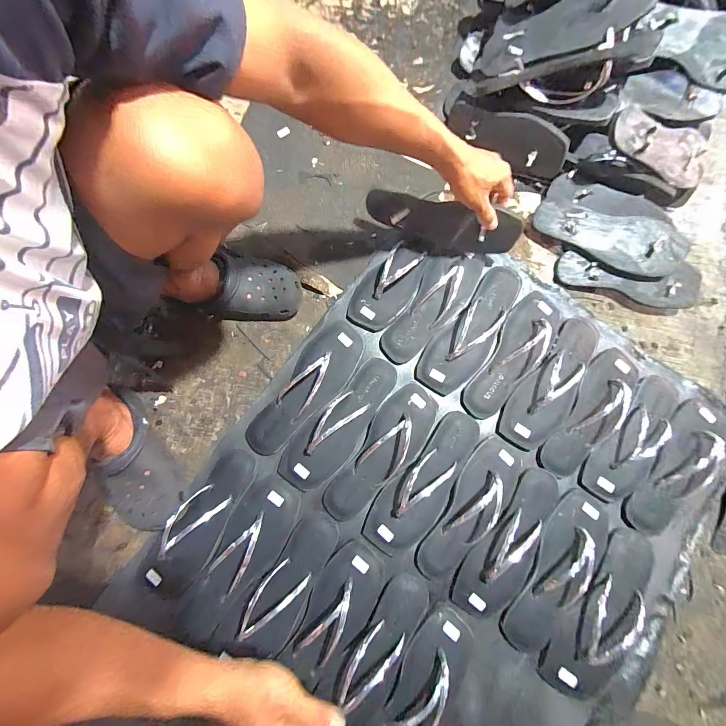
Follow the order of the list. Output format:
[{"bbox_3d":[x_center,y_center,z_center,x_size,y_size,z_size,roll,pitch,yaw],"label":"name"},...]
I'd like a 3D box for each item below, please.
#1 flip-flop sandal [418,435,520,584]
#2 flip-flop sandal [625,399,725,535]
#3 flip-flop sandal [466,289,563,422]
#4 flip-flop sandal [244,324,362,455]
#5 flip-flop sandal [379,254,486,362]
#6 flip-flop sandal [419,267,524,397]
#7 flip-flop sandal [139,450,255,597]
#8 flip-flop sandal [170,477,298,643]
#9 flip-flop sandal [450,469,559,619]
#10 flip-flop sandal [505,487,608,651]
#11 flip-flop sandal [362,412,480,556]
[{"bbox_3d":[0.172,0.227,0.529,0.082,0.038,0.236,32,82,6],"label":"flip-flop sandal"},{"bbox_3d":[0.508,0.165,0.551,0.102,0.049,0.249,39,83,7],"label":"flip-flop sandal"},{"bbox_3d":[0.257,-0.021,0.567,0.082,0.041,0.249,37,83,7],"label":"flip-flop sandal"},{"bbox_3d":[-0.097,0.043,0.578,0.094,0.055,0.261,36,83,7],"label":"flip-flop sandal"},{"bbox_3d":[0.122,-0.103,0.586,0.091,0.034,0.237,32,82,6],"label":"flip-flop sandal"},{"bbox_3d":[0.193,-0.059,0.575,0.090,0.041,0.255,39,83,7],"label":"flip-flop sandal"},{"bbox_3d":[-0.254,0.250,0.533,0.091,0.048,0.240,36,83,7],"label":"flip-flop sandal"},{"bbox_3d":[-0.189,0.291,0.521,0.096,0.049,0.242,36,83,7],"label":"flip-flop sandal"},{"bbox_3d":[0.231,0.276,0.521,0.085,0.037,0.237,37,83,7],"label":"flip-flop sandal"},{"bbox_3d":[0.293,0.312,0.517,0.078,0.033,0.247,32,82,6],"label":"flip-flop sandal"},{"bbox_3d":[0.101,0.187,0.533,0.085,0.037,0.245,41,83,8],"label":"flip-flop sandal"}]

